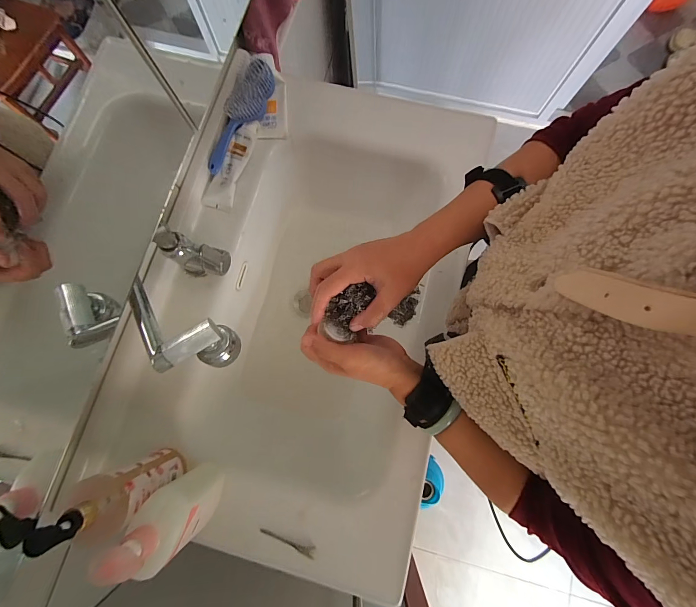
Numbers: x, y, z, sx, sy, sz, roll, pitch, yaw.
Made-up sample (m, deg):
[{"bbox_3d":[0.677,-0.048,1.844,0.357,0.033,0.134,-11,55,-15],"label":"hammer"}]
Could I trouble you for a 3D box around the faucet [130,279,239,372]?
[{"bbox_3d":[-0.195,0.037,0.359,0.126,0.058,0.069,26,80,6],"label":"faucet"}]

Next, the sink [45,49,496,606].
[{"bbox_3d":[-0.066,-0.015,0.578,0.492,0.174,0.796,13,79,4],"label":"sink"}]

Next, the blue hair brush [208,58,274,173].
[{"bbox_3d":[-0.193,-0.328,0.553,0.059,0.031,0.208,30,93,7],"label":"blue hair brush"}]

